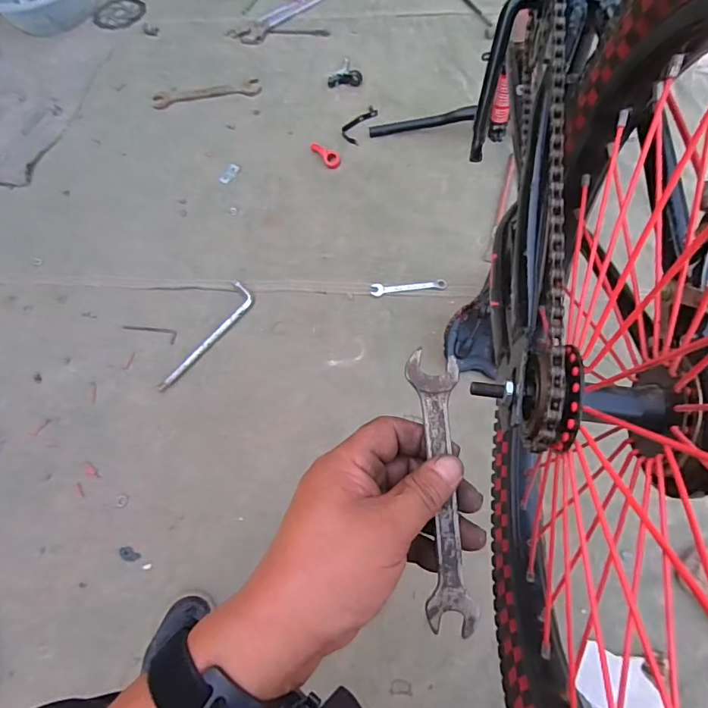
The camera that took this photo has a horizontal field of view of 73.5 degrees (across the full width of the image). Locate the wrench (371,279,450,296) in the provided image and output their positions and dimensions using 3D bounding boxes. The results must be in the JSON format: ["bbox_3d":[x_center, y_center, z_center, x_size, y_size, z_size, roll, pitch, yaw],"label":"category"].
[{"bbox_3d":[0.106,-0.127,0.908,0.145,0.012,0.026,-6,68,1],"label":"wrench"}]

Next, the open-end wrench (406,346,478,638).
[{"bbox_3d":[0.049,0.077,0.270,0.030,0.004,0.155,-3,85,2],"label":"open-end wrench"}]

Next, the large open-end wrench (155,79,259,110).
[{"bbox_3d":[-0.352,-0.622,1.138,0.252,0.010,0.060,-10,68,-1],"label":"large open-end wrench"}]

